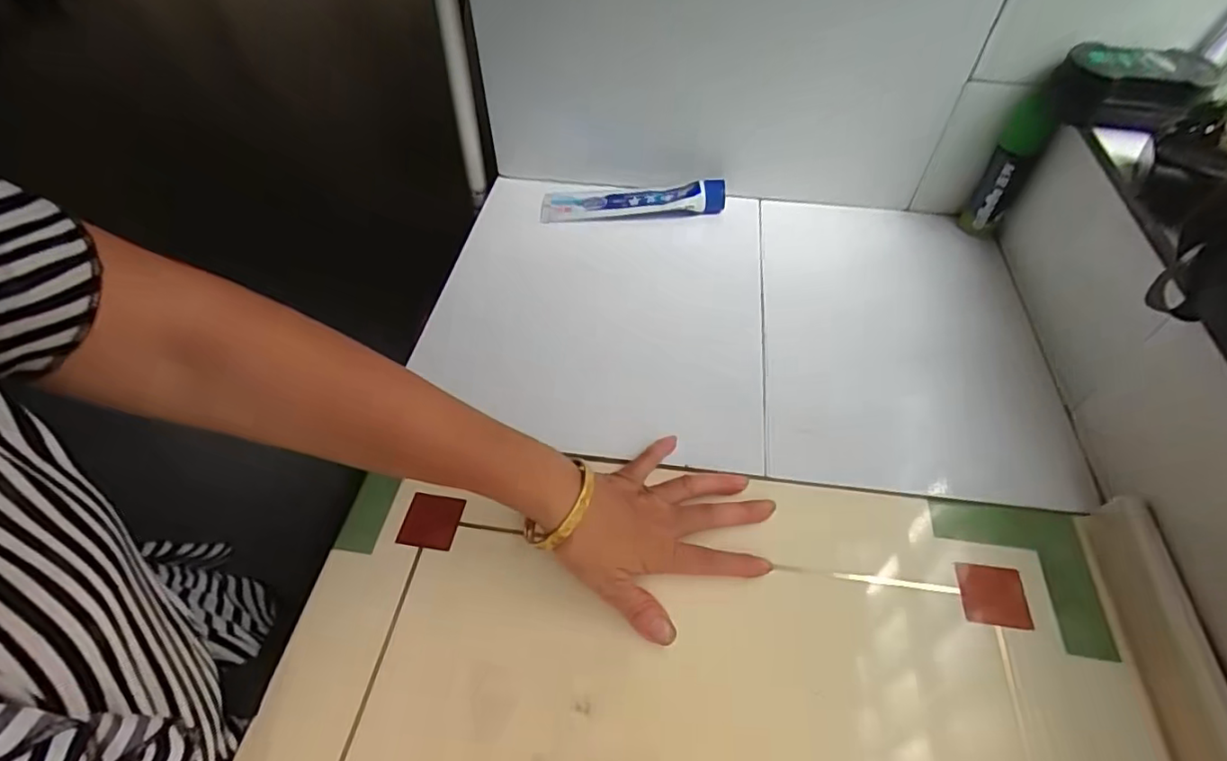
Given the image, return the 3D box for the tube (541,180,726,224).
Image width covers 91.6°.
[{"bbox_3d":[0.020,-0.188,0.631,0.190,0.039,0.041,5,52,2],"label":"tube"}]

